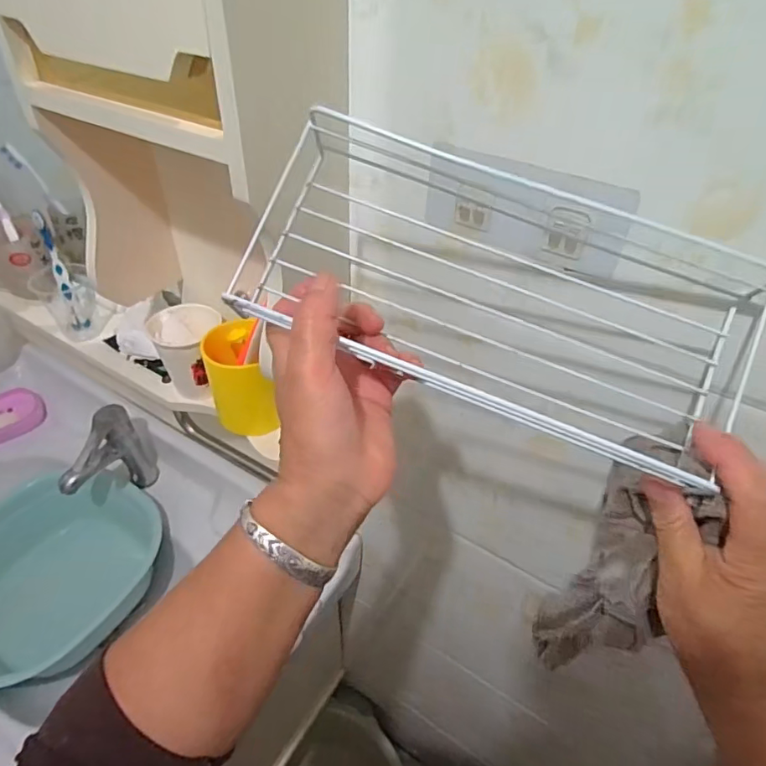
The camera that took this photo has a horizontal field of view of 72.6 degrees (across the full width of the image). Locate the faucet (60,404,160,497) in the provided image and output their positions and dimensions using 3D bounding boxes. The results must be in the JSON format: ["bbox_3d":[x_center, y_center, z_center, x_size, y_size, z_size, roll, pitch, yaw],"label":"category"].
[{"bbox_3d":[-0.425,0.123,0.815,0.048,0.158,0.142,15,43,14],"label":"faucet"}]

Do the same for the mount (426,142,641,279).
[{"bbox_3d":[0.089,-0.114,0.347,0.138,0.059,0.019,25,46,24],"label":"mount"}]

